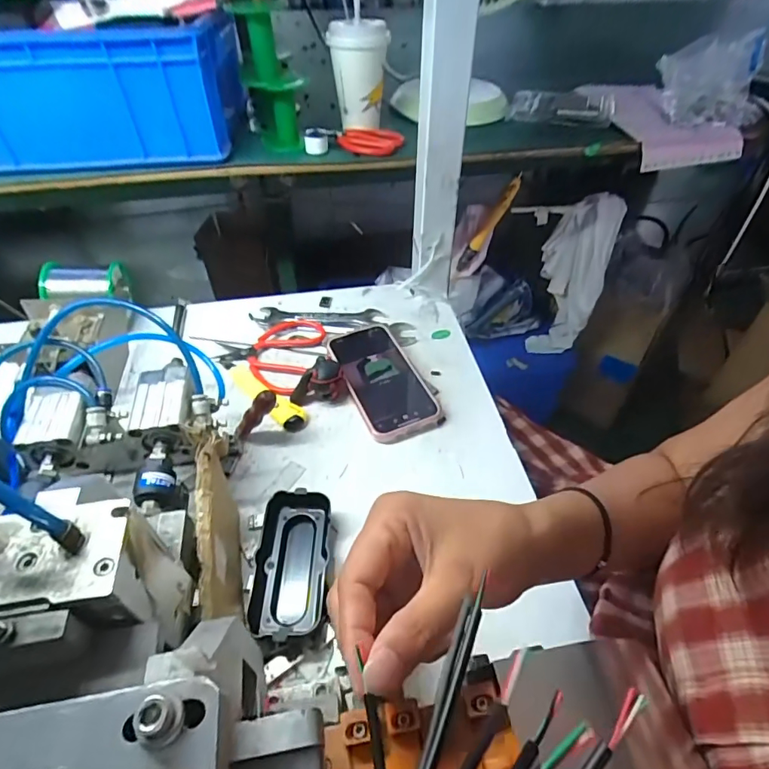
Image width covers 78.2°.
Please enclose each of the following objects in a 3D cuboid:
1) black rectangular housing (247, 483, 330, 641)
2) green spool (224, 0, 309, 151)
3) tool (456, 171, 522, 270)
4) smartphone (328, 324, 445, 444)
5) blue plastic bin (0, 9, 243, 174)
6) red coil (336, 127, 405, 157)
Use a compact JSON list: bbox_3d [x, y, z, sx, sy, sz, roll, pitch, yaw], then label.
[{"bbox_3d":[-0.071,0.135,0.364,0.053,0.027,0.103,0,47,0],"label":"black rectangular housing"},{"bbox_3d":[-0.135,-0.368,0.569,0.072,0.152,0.084,-13,49,-12],"label":"green spool"},{"bbox_3d":[0.185,-0.282,0.839,0.024,0.196,0.032,17,45,-18],"label":"tool"},{"bbox_3d":[-0.006,-0.008,0.507,0.075,0.016,0.163,-19,50,-17],"label":"smartphone"},{"bbox_3d":[-0.350,-0.353,0.552,0.325,0.124,0.191,-5,48,-5],"label":"blue plastic bin"},{"bbox_3d":[-0.015,-0.320,0.619,0.079,0.012,0.079,0,47,0],"label":"red coil"}]

